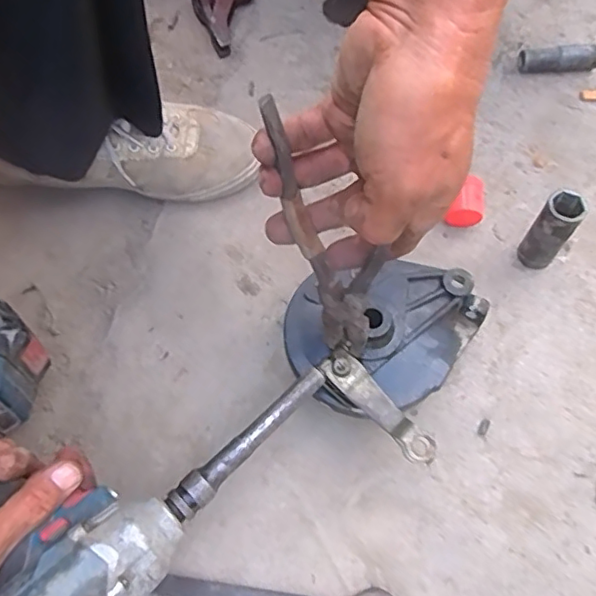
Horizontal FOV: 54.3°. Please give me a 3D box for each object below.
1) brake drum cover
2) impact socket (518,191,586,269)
[{"bbox_3d":[0.057,0.027,0.435,0.134,0.039,0.143,23,68,10],"label":"brake drum cover"},{"bbox_3d":[0.206,-0.053,0.476,0.029,0.079,0.028,-1,65,2],"label":"impact socket"}]

